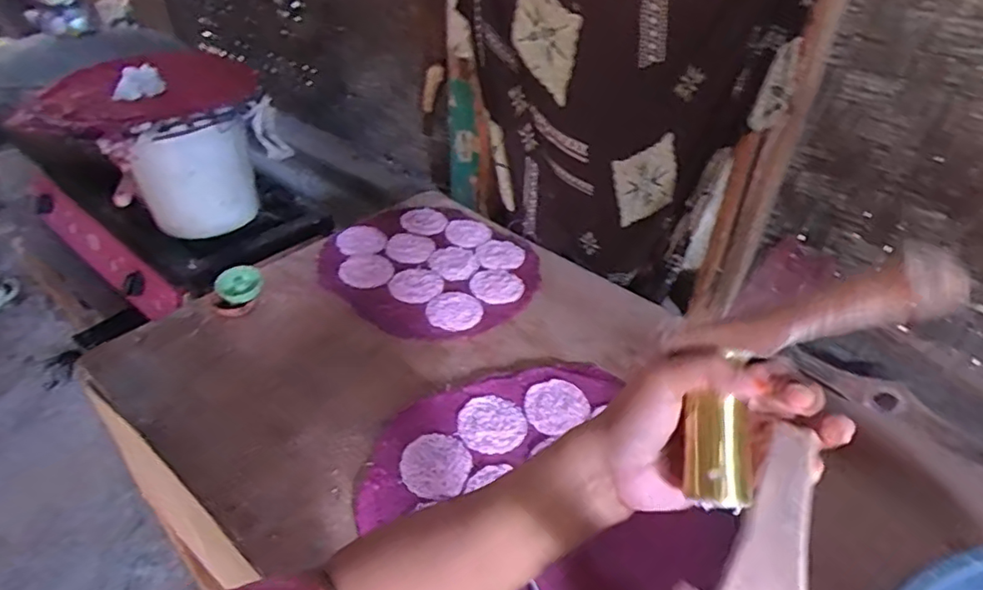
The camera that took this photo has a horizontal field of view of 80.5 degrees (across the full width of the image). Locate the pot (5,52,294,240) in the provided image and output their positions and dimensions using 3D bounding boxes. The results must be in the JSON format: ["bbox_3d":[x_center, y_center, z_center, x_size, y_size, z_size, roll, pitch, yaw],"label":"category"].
[{"bbox_3d":[-0.576,-0.262,1.080,0.317,0.312,0.333,1,39,-1],"label":"pot"}]

